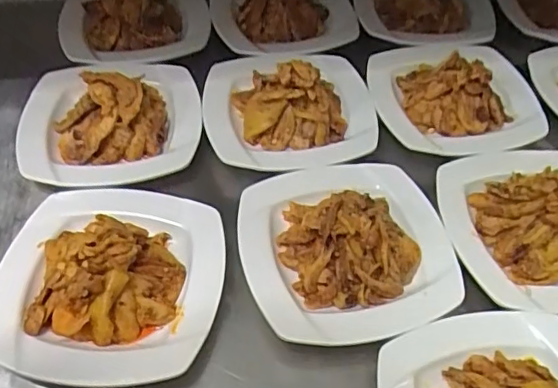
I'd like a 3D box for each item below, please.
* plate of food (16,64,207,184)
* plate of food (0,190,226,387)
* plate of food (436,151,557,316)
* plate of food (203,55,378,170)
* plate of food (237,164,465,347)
[{"bbox_3d":[-0.183,-0.091,0.607,0.191,0.067,0.179,-3,49,-6],"label":"plate of food"},{"bbox_3d":[-0.158,0.066,0.520,0.205,0.065,0.205,2,54,-3],"label":"plate of food"},{"bbox_3d":[0.271,0.014,0.540,0.195,0.054,0.183,-5,50,-8],"label":"plate of food"},{"bbox_3d":[0.012,-0.110,0.612,0.185,0.067,0.153,-3,49,-5],"label":"plate of food"},{"bbox_3d":[0.069,0.037,0.556,0.205,0.057,0.196,-11,51,-13],"label":"plate of food"}]

